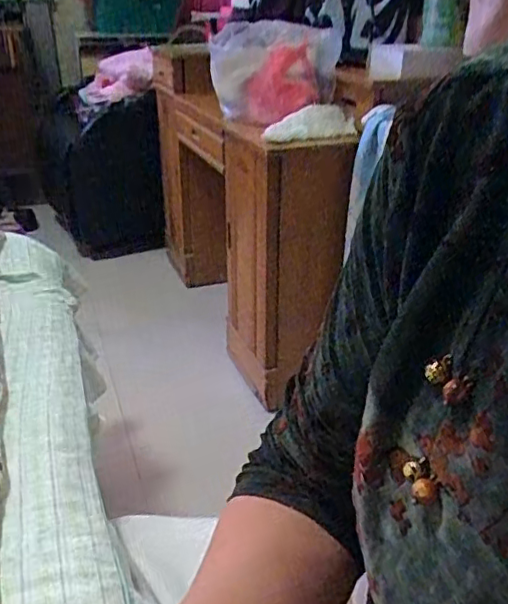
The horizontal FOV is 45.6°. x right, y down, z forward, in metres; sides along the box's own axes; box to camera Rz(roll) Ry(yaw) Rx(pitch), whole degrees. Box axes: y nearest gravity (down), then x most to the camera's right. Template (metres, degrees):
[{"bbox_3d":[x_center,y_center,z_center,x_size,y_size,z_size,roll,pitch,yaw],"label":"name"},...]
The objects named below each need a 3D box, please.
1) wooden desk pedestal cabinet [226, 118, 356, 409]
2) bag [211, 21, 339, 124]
[{"bbox_3d":[0.065,-0.083,1.406,0.215,0.610,0.248,-12,30,-22],"label":"wooden desk pedestal cabinet"},{"bbox_3d":[0.041,-0.476,1.252,0.267,0.191,0.158,2,27,3],"label":"bag"}]

